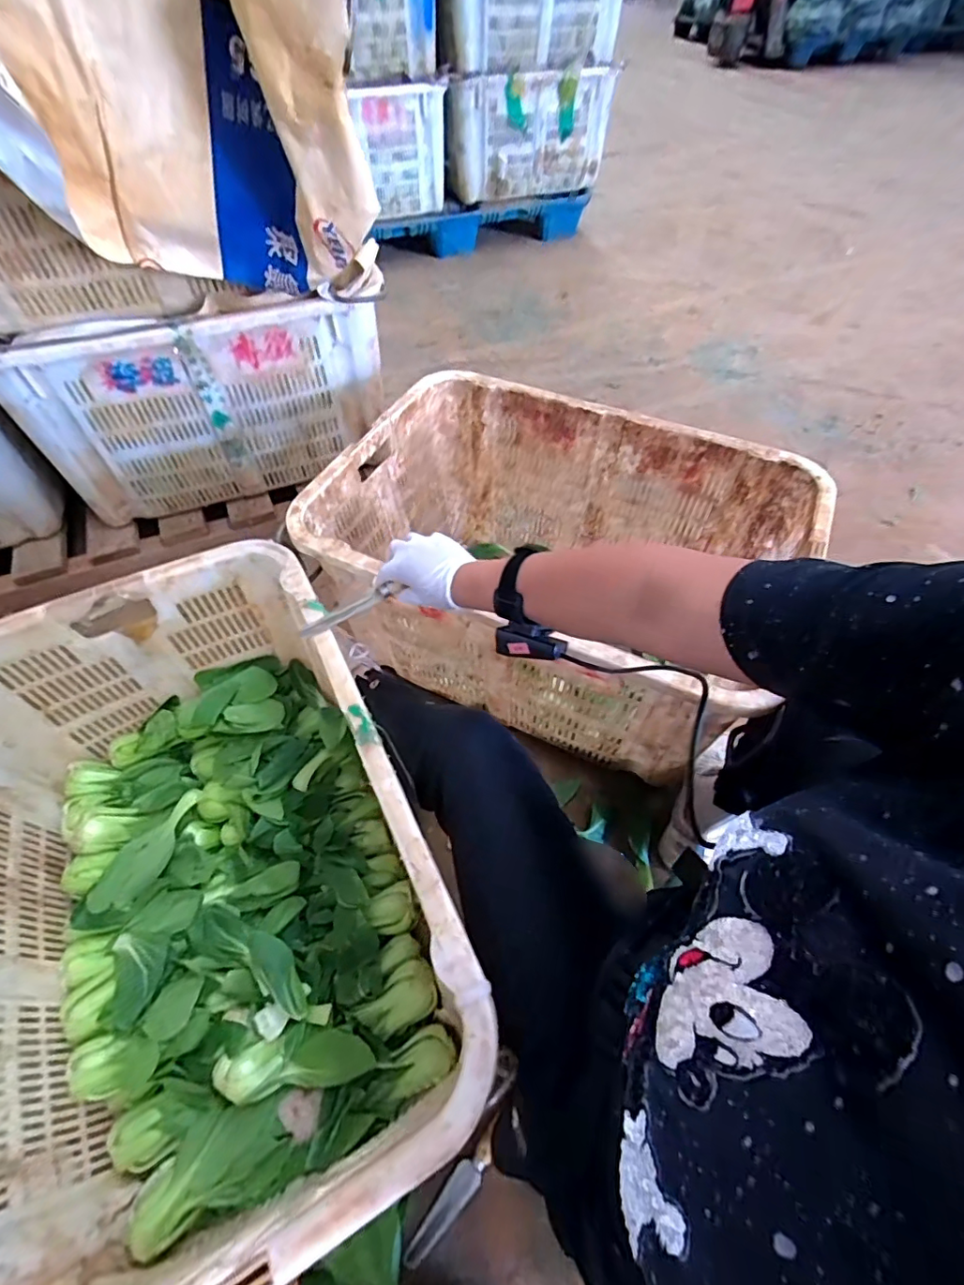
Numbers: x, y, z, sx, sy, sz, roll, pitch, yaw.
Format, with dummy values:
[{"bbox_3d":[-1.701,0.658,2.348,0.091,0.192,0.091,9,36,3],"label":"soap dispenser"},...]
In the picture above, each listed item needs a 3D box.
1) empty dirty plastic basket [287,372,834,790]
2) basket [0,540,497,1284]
[{"bbox_3d":[0.117,-0.105,0.875,0.660,0.345,0.466,21,57,15],"label":"empty dirty plastic basket"},{"bbox_3d":[-0.322,0.266,0.610,0.471,0.327,0.655,-24,58,-15],"label":"basket"}]

